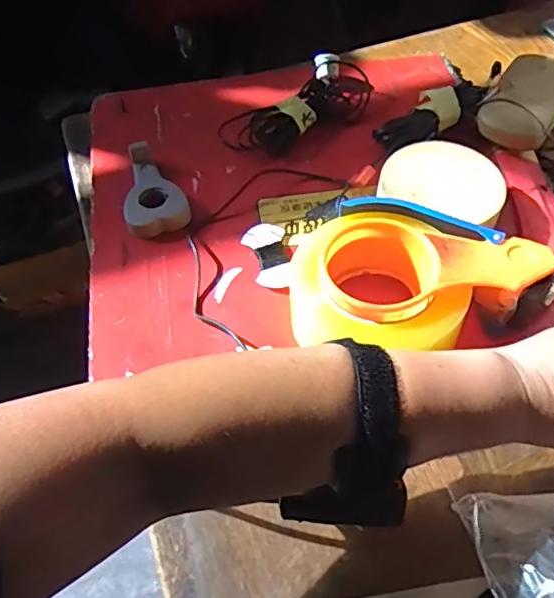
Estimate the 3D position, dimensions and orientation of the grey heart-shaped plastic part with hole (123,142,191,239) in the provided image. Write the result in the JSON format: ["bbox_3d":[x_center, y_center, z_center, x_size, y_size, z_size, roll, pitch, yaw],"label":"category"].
[{"bbox_3d":[-0.112,-0.092,0.499,0.051,0.026,0.088,-23,56,-15],"label":"grey heart-shaped plastic part with hole"}]

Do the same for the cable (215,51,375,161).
[{"bbox_3d":[0.024,-0.180,0.559,0.160,0.032,0.066,-39,62,-25],"label":"cable"}]

